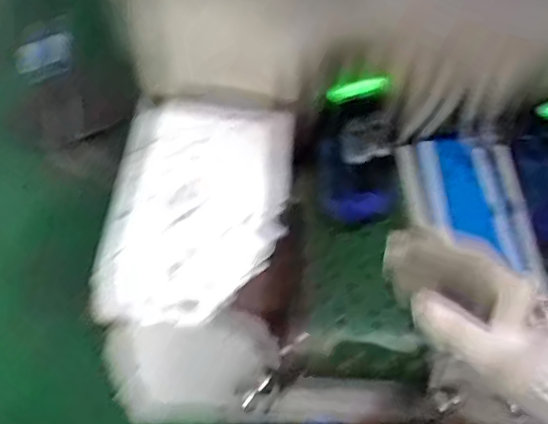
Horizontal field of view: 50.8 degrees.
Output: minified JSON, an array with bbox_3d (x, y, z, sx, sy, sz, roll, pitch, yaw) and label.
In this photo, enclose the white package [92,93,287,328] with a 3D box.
[{"bbox_3d":[-0.077,-0.014,0.571,0.174,0.033,0.273,4,48,2],"label":"white package"}]

